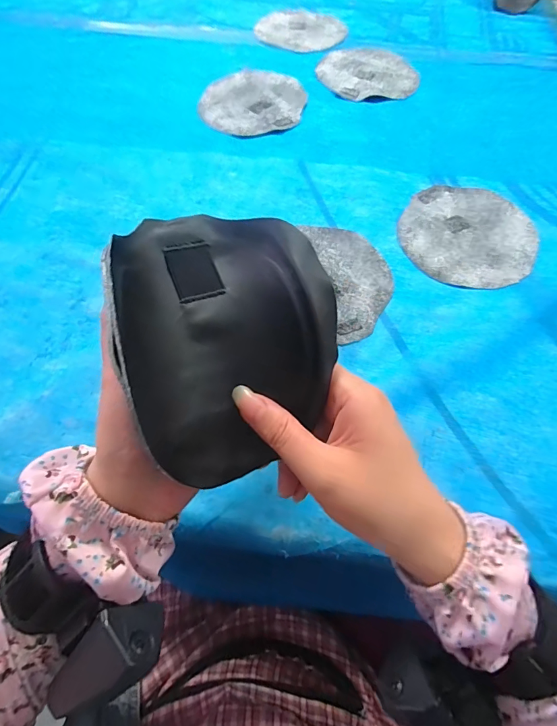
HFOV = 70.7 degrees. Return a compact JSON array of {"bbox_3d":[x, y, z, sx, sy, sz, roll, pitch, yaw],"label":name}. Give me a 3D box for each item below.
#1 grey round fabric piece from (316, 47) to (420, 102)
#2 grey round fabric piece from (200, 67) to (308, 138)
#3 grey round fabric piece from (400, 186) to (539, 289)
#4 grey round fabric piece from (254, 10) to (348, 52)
[{"bbox_3d":[0.133,-0.436,0.586,0.144,0.005,0.145,0,63,1],"label":"grey round fabric piece"},{"bbox_3d":[-0.035,-0.370,0.553,0.143,0.004,0.155,0,63,1],"label":"grey round fabric piece"},{"bbox_3d":[0.210,-0.145,0.436,0.141,0.008,0.143,0,63,1],"label":"grey round fabric piece"},{"bbox_3d":[0.037,-0.548,0.647,0.142,0.004,0.127,20,65,11],"label":"grey round fabric piece"}]

